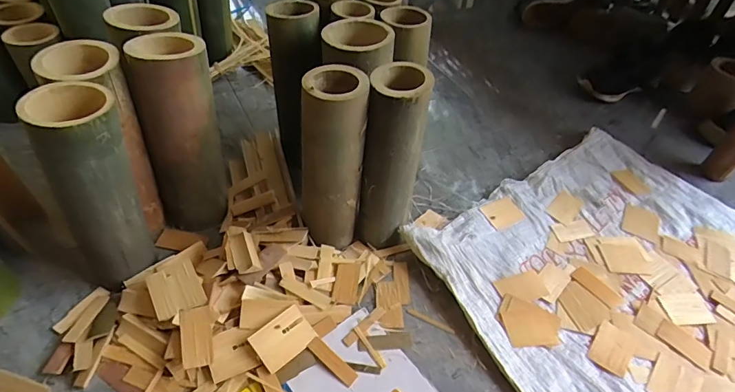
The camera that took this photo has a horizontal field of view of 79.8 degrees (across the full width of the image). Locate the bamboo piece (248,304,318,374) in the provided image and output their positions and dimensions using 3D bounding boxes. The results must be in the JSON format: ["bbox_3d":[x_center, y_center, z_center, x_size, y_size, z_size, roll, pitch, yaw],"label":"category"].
[{"bbox_3d":[-0.105,0.178,0.553,0.072,0.004,0.052,-34,84,-31],"label":"bamboo piece"}]

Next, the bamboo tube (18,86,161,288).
[{"bbox_3d":[-0.321,-0.001,0.533,0.095,0.260,0.080,-18,51,-23],"label":"bamboo tube"}]

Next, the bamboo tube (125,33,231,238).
[{"bbox_3d":[-0.264,-0.086,0.628,0.102,0.278,0.099,-17,47,-26],"label":"bamboo tube"}]

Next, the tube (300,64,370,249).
[{"bbox_3d":[-0.048,-0.039,0.605,0.083,0.265,0.081,4,46,-4],"label":"tube"}]

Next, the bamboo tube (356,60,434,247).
[{"bbox_3d":[0.033,-0.042,0.628,0.078,0.271,0.086,8,45,0],"label":"bamboo tube"}]

